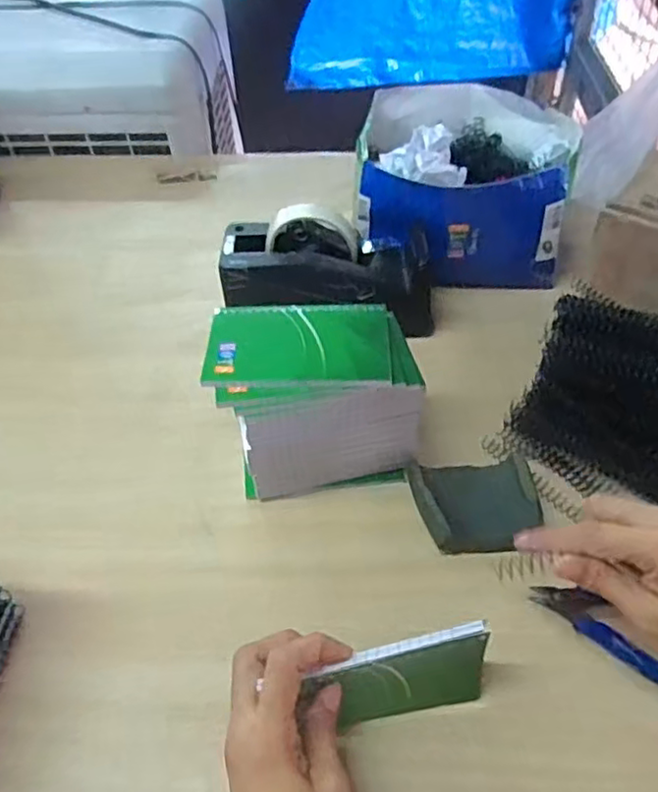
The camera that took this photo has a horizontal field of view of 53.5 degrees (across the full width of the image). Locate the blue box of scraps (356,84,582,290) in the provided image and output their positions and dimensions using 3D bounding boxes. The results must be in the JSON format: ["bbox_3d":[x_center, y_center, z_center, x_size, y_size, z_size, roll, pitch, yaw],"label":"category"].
[{"bbox_3d":[0.147,-0.235,0.703,0.215,0.140,0.235,5,48,7],"label":"blue box of scraps"}]

